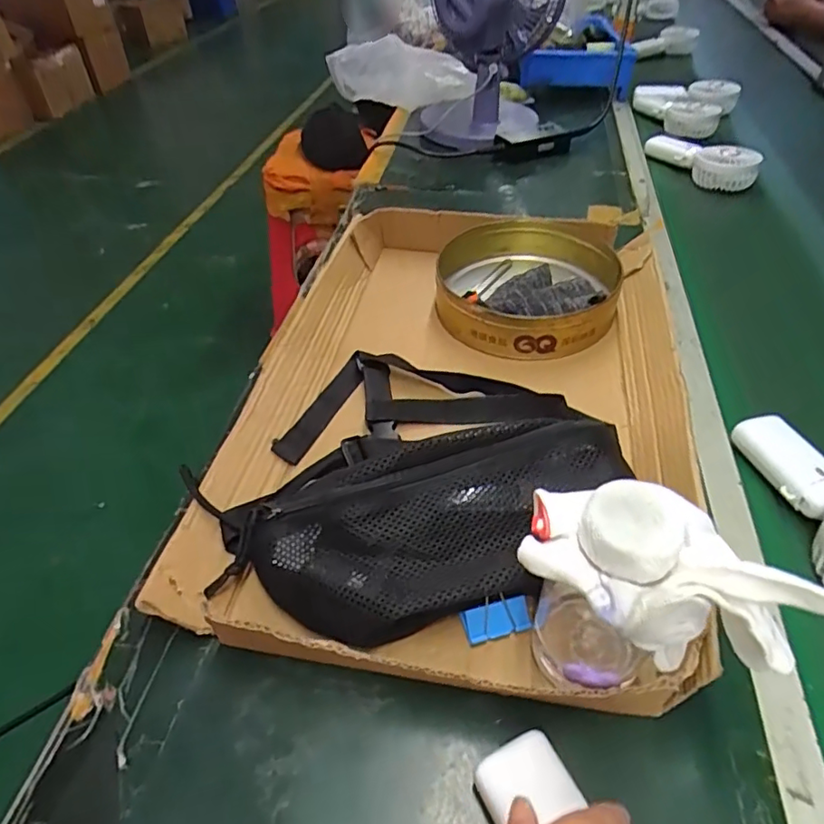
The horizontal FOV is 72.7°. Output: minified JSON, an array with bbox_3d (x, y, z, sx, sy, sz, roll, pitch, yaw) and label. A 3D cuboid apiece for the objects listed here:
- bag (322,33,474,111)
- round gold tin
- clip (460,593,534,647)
[{"bbox_3d":[-0.021,-0.651,1.061,0.288,0.107,0.113,6,46,6],"label":"bag"},{"bbox_3d":[0.122,-0.139,0.596,0.181,0.060,0.187,0,46,0],"label":"round gold tin"},{"bbox_3d":[0.054,0.132,0.357,0.043,0.015,0.023,-10,46,-9],"label":"clip"}]

